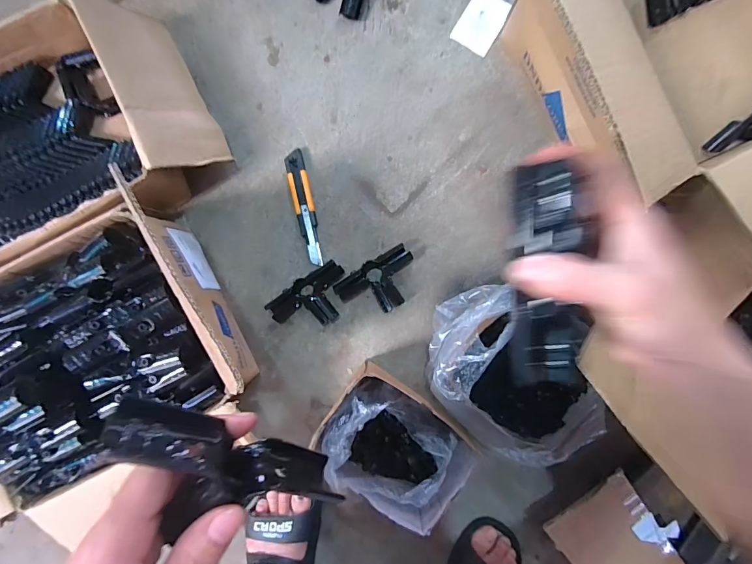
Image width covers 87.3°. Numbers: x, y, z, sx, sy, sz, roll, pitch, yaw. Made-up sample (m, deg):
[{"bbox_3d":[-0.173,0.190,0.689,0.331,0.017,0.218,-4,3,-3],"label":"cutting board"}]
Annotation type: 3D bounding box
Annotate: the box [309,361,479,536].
[{"bbox_3d":[0.026,0.237,0.582,0.205,0.119,0.158,36,90,0],"label":"box"}]

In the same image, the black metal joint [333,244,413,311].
[{"bbox_3d":[0.005,0.006,0.627,0.129,0.024,0.082,-27,89,0],"label":"black metal joint"}]

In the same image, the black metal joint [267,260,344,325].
[{"bbox_3d":[-0.100,0.033,0.626,0.129,0.022,0.083,-30,89,0],"label":"black metal joint"}]

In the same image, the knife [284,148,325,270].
[{"bbox_3d":[-0.117,-0.121,0.646,0.033,0.011,0.189,-12,89,0],"label":"knife"}]

